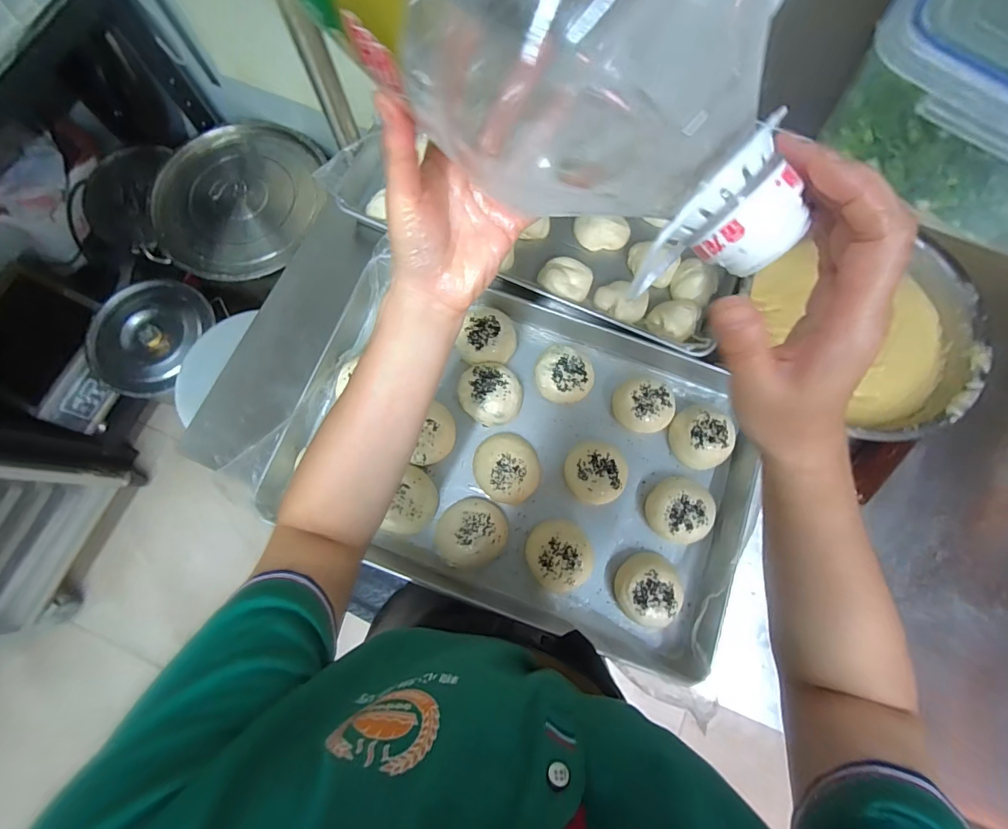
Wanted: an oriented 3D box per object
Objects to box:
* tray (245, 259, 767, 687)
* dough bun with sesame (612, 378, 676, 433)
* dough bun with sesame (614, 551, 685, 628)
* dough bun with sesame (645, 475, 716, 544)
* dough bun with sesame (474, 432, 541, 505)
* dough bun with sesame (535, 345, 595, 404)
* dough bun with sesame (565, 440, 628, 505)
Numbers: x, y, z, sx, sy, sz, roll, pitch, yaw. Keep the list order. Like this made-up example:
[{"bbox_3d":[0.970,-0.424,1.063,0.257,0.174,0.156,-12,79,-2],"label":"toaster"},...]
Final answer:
[{"bbox_3d":[0.025,0.046,0.598,0.601,0.059,0.412,21,78,3],"label":"tray"},{"bbox_3d":[0.193,-0.011,0.610,0.076,0.045,0.073,0,77,-2],"label":"dough bun with sesame"},{"bbox_3d":[0.184,0.220,0.554,0.074,0.034,0.084,24,78,4],"label":"dough bun with sesame"},{"bbox_3d":[0.232,0.127,0.578,0.078,0.041,0.083,0,77,-2],"label":"dough bun with sesame"},{"bbox_3d":[0.005,0.070,0.589,0.084,0.035,0.097,-22,79,-6],"label":"dough bun with sesame"},{"bbox_3d":[0.084,-0.053,0.616,0.078,0.045,0.075,0,77,-2],"label":"dough bun with sesame"},{"bbox_3d":[0.123,0.080,0.589,0.079,0.039,0.078,0,77,-2],"label":"dough bun with sesame"}]

